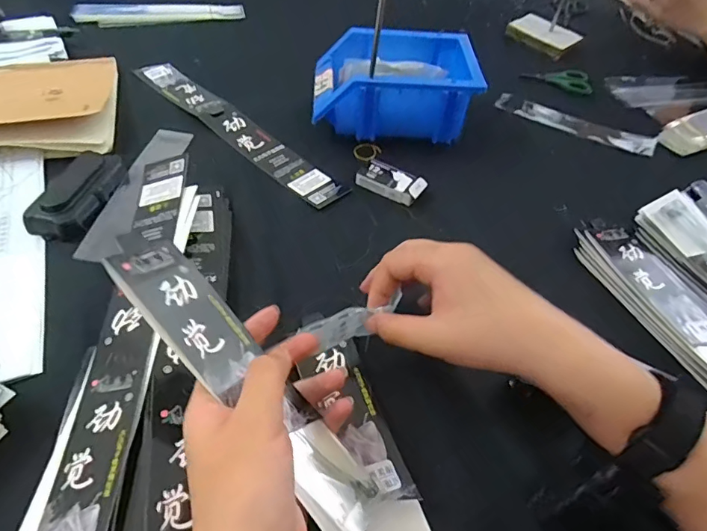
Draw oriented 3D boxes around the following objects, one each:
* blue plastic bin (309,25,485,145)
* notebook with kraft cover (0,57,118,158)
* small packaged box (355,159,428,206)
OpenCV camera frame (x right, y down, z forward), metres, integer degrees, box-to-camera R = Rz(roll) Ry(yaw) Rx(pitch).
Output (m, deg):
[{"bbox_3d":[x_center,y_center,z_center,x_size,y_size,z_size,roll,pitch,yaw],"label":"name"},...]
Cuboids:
[{"bbox_3d":[0.046,-0.215,0.568,0.177,0.075,0.133,1,50,-4],"label":"blue plastic bin"},{"bbox_3d":[-0.393,-0.172,0.522,0.245,0.031,0.181,-8,50,-11],"label":"notebook with kraft cover"},{"bbox_3d":[0.039,-0.087,0.501,0.067,0.016,0.036,26,52,18],"label":"small packaged box"}]

